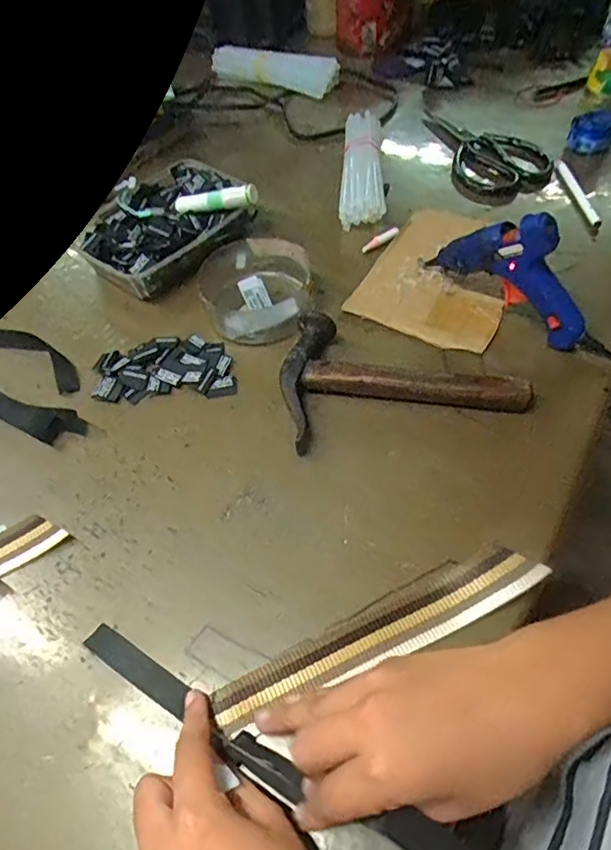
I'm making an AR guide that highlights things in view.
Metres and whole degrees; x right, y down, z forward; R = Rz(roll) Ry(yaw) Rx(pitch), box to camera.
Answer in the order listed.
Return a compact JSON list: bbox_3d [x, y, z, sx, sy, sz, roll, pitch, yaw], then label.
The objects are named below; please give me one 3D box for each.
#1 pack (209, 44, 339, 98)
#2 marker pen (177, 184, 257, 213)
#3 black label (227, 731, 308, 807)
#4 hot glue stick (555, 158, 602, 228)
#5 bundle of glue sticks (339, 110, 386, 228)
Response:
[{"bbox_3d":[-0.049,-0.485,0.752,0.193,0.034,0.046,23,60,20],"label":"pack"},{"bbox_3d":[-0.088,-0.220,0.542,0.087,0.014,0.018,3,54,23],"label":"marker pen"},{"bbox_3d":[-0.021,0.180,0.294,0.042,0.007,0.015,28,62,20],"label":"black label"},{"bbox_3d":[0.274,-0.236,0.561,0.009,0.007,0.114,-6,54,1],"label":"hot glue stick"},{"bbox_3d":[0.063,-0.283,0.604,0.043,0.027,0.199,1,55,6],"label":"bundle of glue sticks"}]

